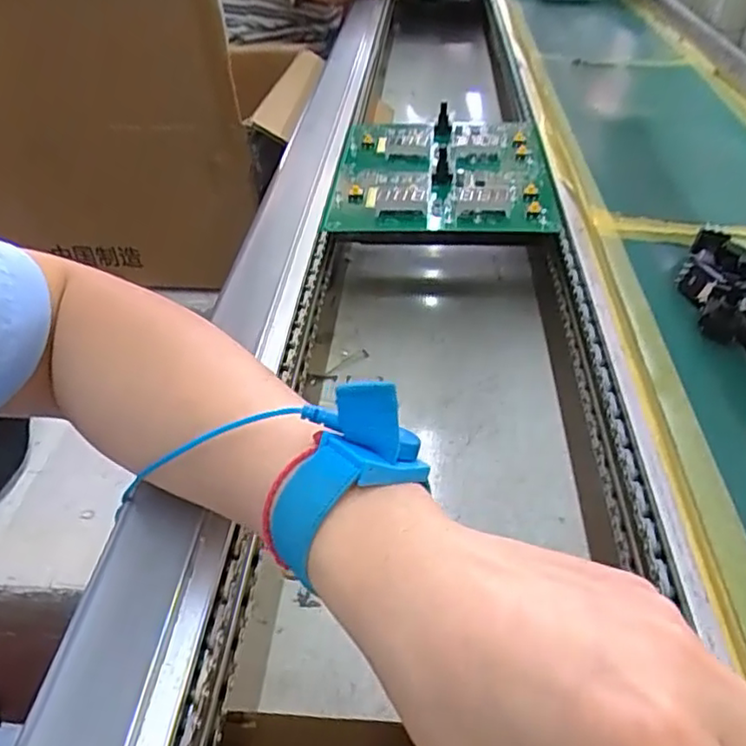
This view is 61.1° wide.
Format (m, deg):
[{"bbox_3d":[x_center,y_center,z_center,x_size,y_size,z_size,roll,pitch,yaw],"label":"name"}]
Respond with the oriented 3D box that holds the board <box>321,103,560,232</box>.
[{"bbox_3d":[0.053,-0.166,0.514,0.167,0.028,0.178,3,41,8],"label":"board"}]

